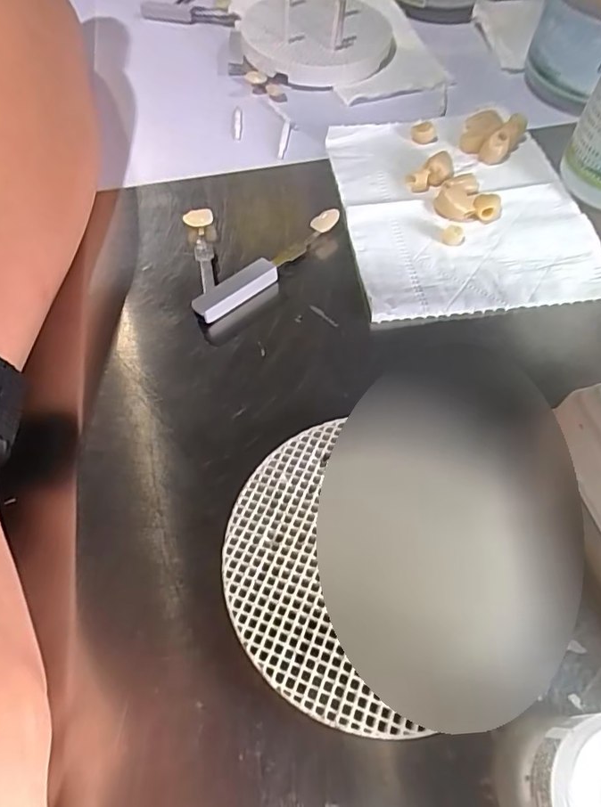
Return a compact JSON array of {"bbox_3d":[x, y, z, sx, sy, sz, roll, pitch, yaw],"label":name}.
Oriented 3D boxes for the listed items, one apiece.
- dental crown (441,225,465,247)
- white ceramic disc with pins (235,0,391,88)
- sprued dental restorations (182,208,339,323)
[{"bbox_3d":[0.058,-0.064,0.198,0.008,0.004,0.007,17,61,13],"label":"dental crown"},{"bbox_3d":[0.007,-0.193,0.271,0.076,0.023,0.070,-1,58,2],"label":"white ceramic disc with pins"},{"bbox_3d":[-0.024,-0.062,0.199,0.066,0.009,0.046,-41,65,-20],"label":"sprued dental restorations"}]

